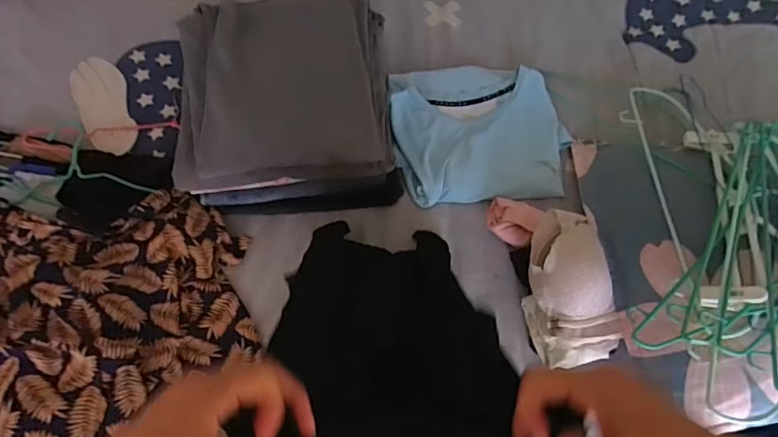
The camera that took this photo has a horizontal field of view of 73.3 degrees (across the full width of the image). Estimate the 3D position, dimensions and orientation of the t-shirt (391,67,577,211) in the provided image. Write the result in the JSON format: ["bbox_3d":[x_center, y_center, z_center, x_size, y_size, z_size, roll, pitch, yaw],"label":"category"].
[{"bbox_3d":[0.142,-0.140,0.839,0.267,0.038,0.238,-3,70,-4],"label":"t-shirt"}]

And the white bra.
[{"bbox_3d":[0.245,0.092,0.723,0.108,0.115,0.206,1,70,-2],"label":"white bra"}]

